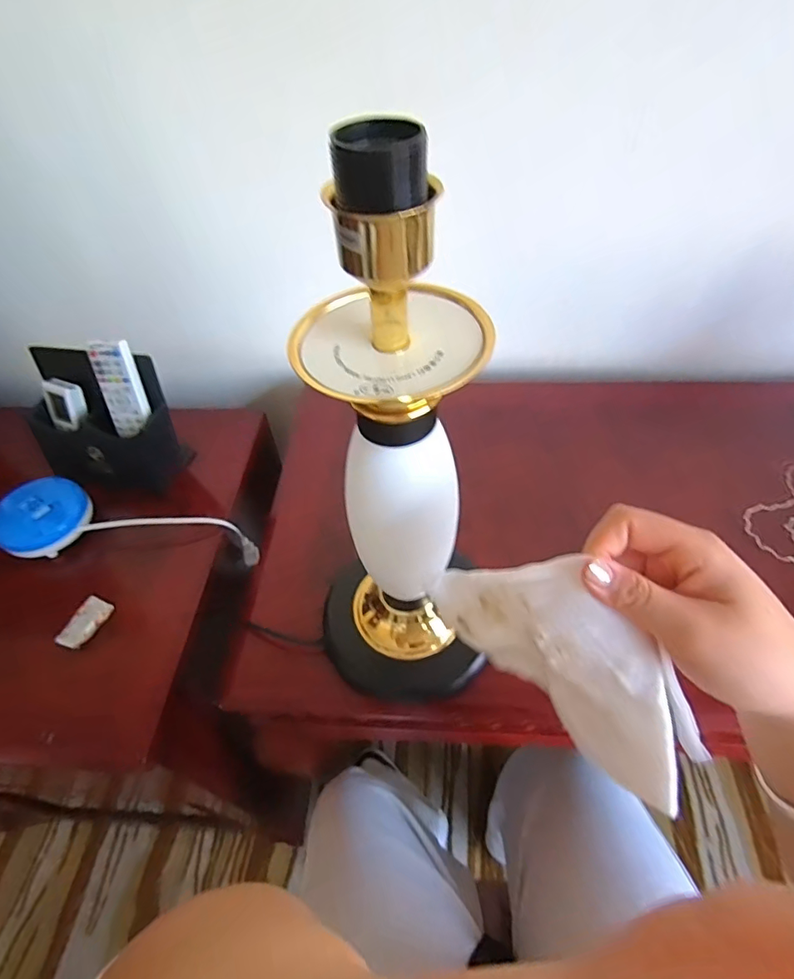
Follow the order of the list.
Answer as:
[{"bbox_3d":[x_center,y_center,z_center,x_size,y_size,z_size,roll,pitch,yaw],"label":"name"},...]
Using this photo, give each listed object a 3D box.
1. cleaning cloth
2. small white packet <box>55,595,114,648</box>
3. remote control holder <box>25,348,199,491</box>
[{"bbox_3d":[0.088,0.086,0.261,0.146,0.081,0.015,42,34,18],"label":"cleaning cloth"},{"bbox_3d":[-0.340,0.144,0.548,0.032,0.011,0.058,16,52,15],"label":"small white packet"},{"bbox_3d":[-0.368,-0.086,0.639,0.186,0.148,0.100,8,51,9],"label":"remote control holder"}]

